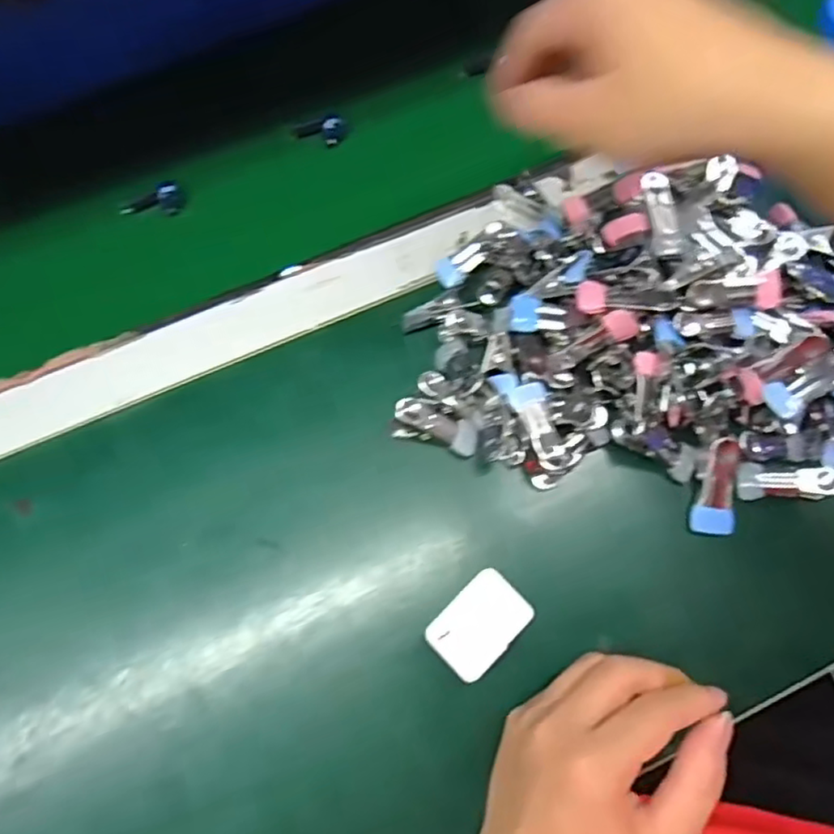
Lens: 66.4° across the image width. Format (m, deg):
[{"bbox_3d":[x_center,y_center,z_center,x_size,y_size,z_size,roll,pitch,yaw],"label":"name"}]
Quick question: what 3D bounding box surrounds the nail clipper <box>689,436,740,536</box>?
[{"bbox_3d":[0.169,0.039,0.358,0.023,0.006,0.054,9,94,3],"label":"nail clipper"}]

